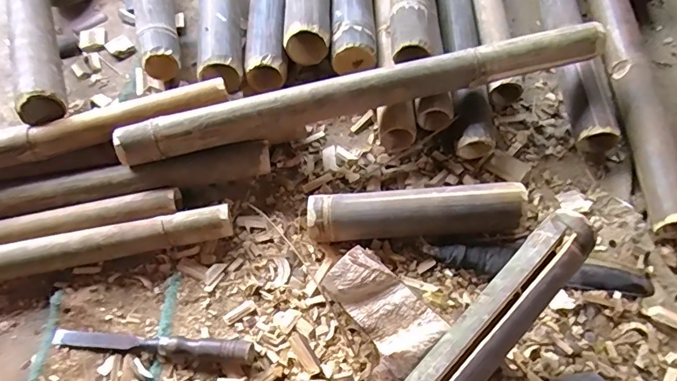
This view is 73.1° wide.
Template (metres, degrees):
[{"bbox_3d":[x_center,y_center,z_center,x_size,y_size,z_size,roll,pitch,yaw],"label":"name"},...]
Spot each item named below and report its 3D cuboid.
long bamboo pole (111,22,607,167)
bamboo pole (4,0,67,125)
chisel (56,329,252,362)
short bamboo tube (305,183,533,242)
[{"bbox_3d":[0.032,-0.134,0.607,0.651,0.063,0.051,-13,61,-5],"label":"long bamboo pole"},{"bbox_3d":[-0.641,-0.584,0.903,0.058,0.069,1.283,-22,63,-10],"label":"bamboo pole"},{"bbox_3d":[-0.220,0.177,0.532,0.238,0.025,0.021,4,61,4],"label":"chisel"},{"bbox_3d":[0.098,0.031,0.583,0.270,0.062,0.056,-3,61,0],"label":"short bamboo tube"}]

